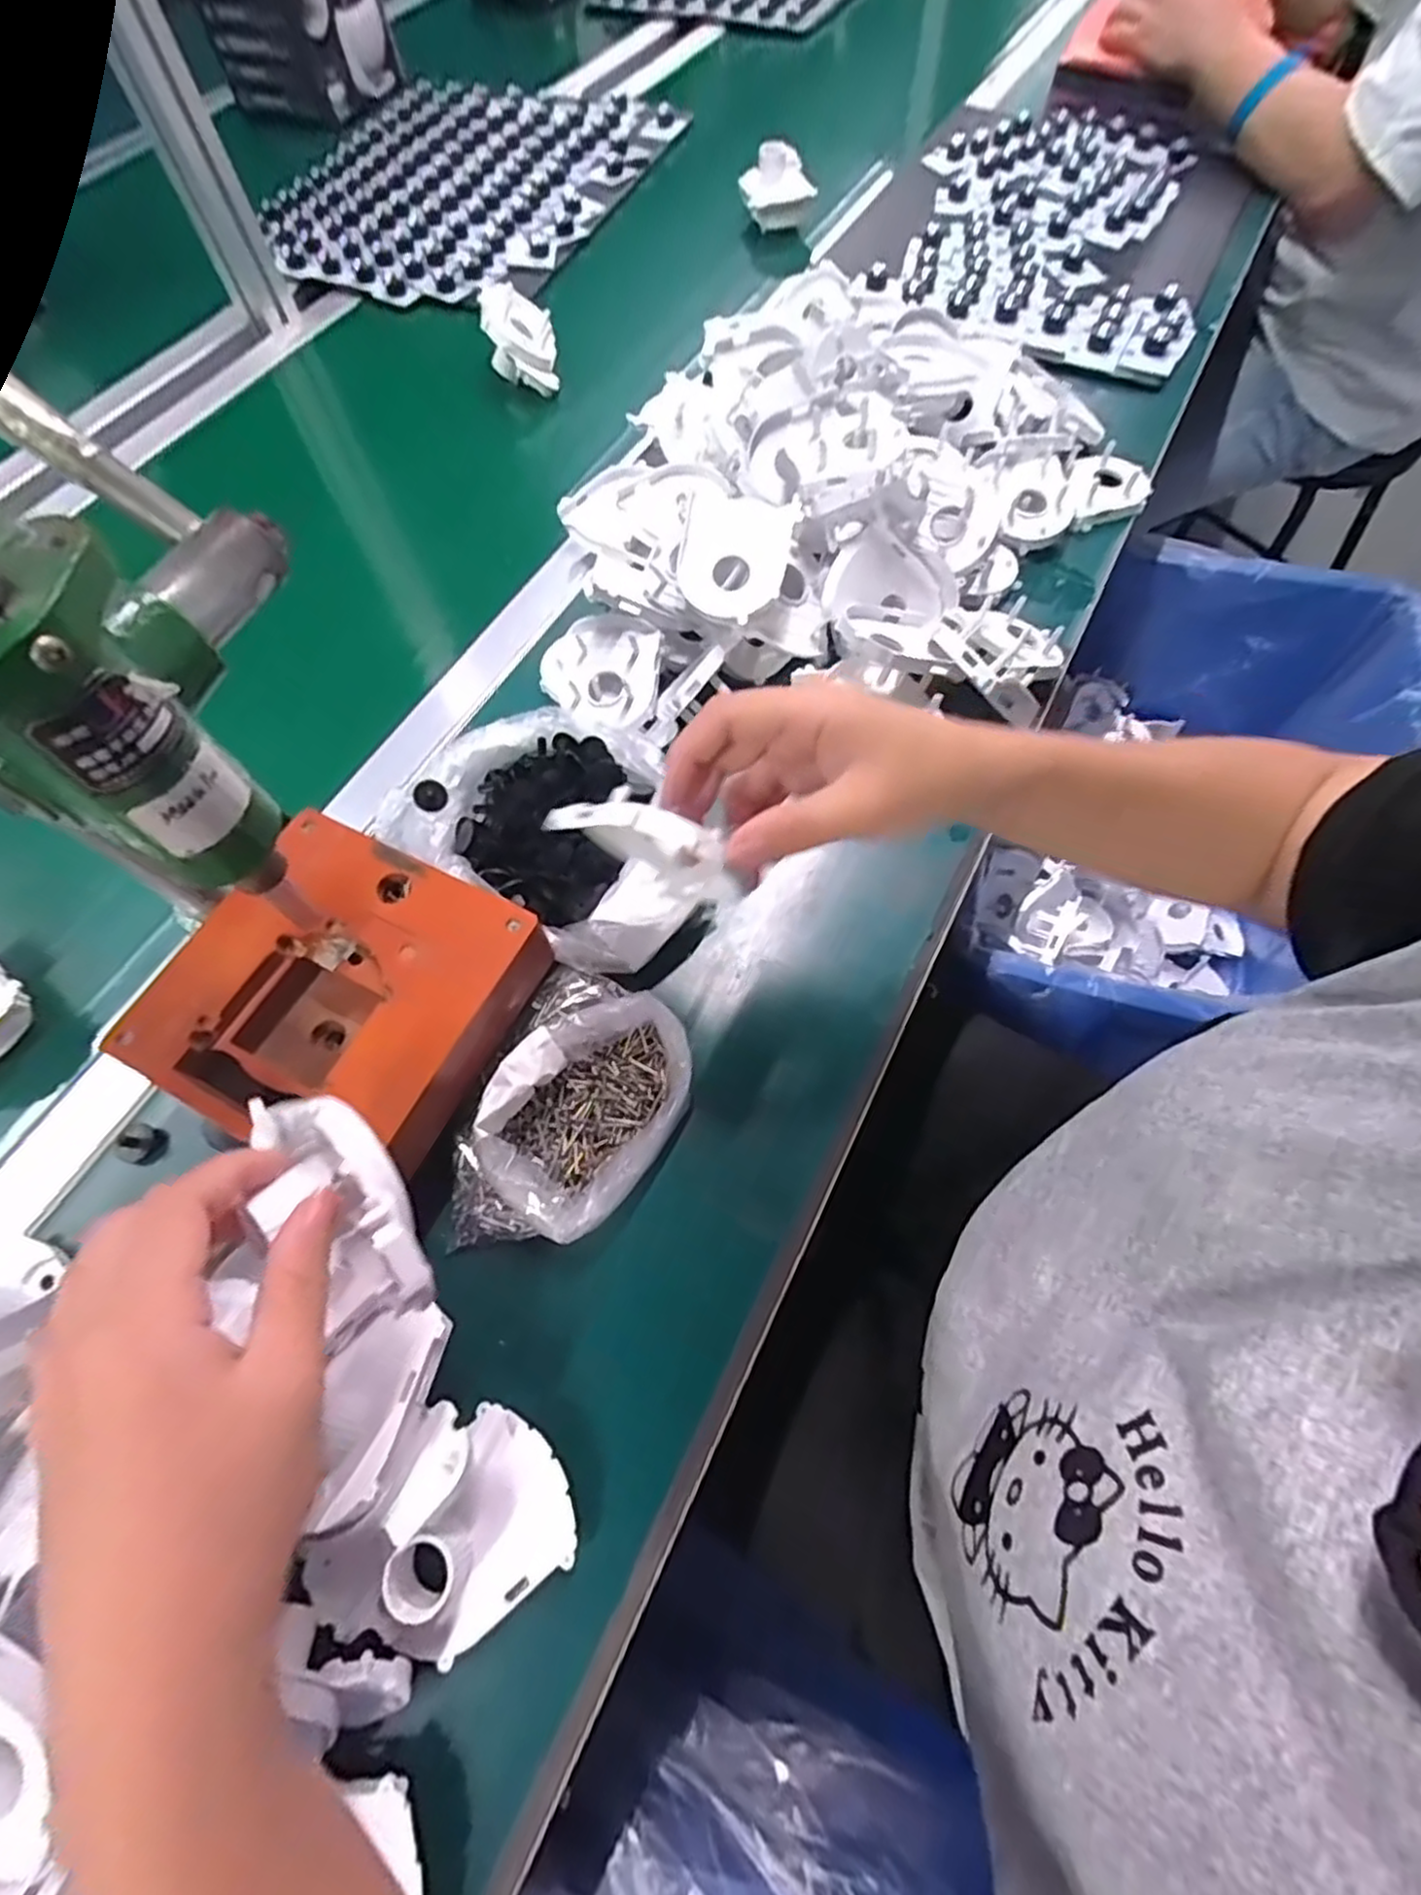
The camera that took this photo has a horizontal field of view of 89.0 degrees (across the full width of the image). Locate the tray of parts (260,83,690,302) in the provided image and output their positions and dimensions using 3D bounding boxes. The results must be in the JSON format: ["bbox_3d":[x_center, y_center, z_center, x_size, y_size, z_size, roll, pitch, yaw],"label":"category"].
[{"bbox_3d":[-0.274,-0.854,0.809,0.344,0.031,0.427,19,67,10],"label":"tray of parts"}]

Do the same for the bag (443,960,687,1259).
[{"bbox_3d":[-0.073,0.081,0.364,0.098,0.040,0.142,25,68,13],"label":"bag"}]

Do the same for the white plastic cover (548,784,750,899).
[{"bbox_3d":[-0.030,-0.044,0.278,0.094,0.028,0.019,25,68,25],"label":"white plastic cover"}]

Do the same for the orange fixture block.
[{"bbox_3d":[-0.181,0.028,0.371,0.155,0.065,0.153,21,67,11],"label":"orange fixture block"}]

